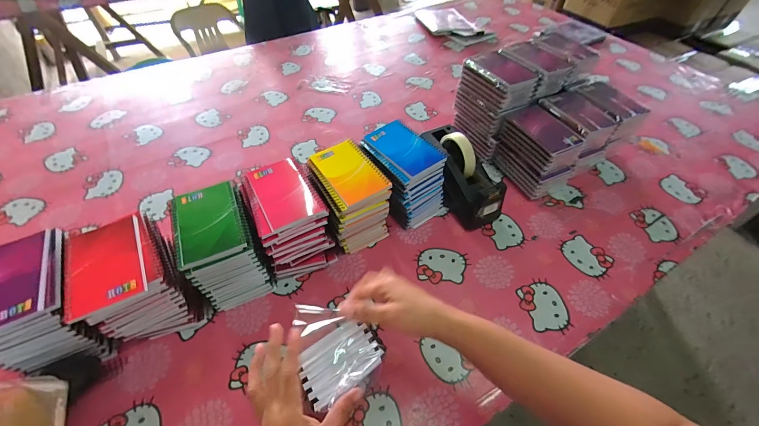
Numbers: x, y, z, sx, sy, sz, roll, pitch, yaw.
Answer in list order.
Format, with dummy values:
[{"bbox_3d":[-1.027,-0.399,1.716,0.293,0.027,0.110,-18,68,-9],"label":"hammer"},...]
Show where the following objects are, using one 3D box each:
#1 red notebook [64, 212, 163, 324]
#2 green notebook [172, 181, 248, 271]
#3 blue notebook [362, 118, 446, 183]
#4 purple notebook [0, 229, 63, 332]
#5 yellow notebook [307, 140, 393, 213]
[{"bbox_3d":[-0.345,0.063,0.411,0.097,0.014,0.121,-25,63,-27],"label":"red notebook"},{"bbox_3d":[-0.246,0.012,0.461,0.086,0.012,0.126,-19,54,-16],"label":"green notebook"},{"bbox_3d":[0.043,-0.114,0.566,0.090,0.010,0.132,-34,59,-25],"label":"blue notebook"},{"bbox_3d":[-0.450,0.083,0.394,0.094,0.014,0.131,-24,55,-19],"label":"purple notebook"},{"bbox_3d":[-0.052,-0.066,0.527,0.090,0.019,0.127,-25,56,-20],"label":"yellow notebook"}]

